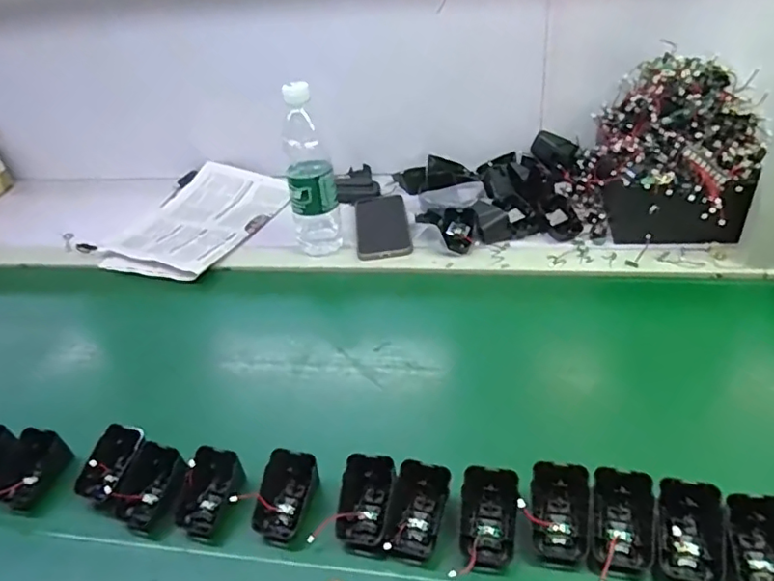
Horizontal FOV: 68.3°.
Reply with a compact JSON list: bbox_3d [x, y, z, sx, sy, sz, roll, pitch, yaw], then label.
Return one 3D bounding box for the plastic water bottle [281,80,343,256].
[{"bbox_3d":[-0.107,-0.160,0.772,0.068,0.219,0.066,-14,38,-8],"label":"plastic water bottle"}]

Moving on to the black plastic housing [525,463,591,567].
[{"bbox_3d":[0.135,0.173,0.448,0.047,0.034,0.065,3,39,14],"label":"black plastic housing"}]

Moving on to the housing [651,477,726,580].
[{"bbox_3d":[0.223,0.179,0.423,0.047,0.038,0.064,5,39,16],"label":"housing"}]

